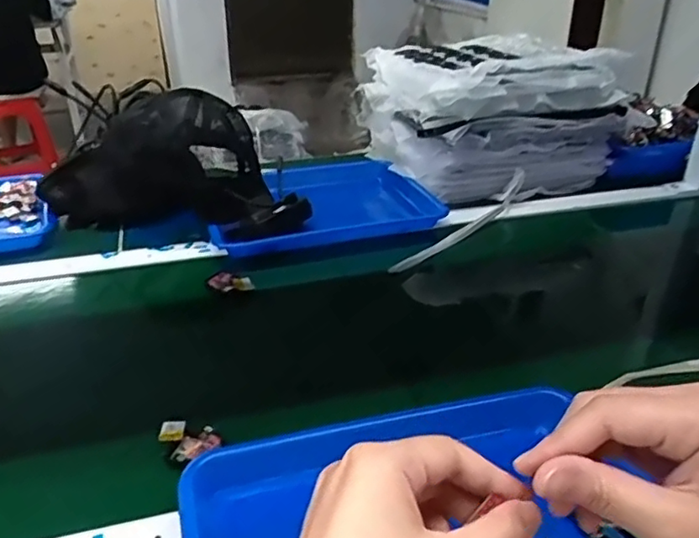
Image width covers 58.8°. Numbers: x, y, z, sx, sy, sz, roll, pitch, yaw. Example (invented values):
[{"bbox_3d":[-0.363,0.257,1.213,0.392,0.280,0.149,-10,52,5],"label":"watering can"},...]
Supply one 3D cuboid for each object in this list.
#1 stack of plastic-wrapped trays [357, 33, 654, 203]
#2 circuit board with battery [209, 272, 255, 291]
[{"bbox_3d":[0.188,-0.214,0.860,0.229,0.163,0.314,-10,32,-17],"label":"stack of plastic-wrapped trays"},{"bbox_3d":[-0.135,0.014,0.709,0.053,0.013,0.023,0,30,-1],"label":"circuit board with battery"}]

